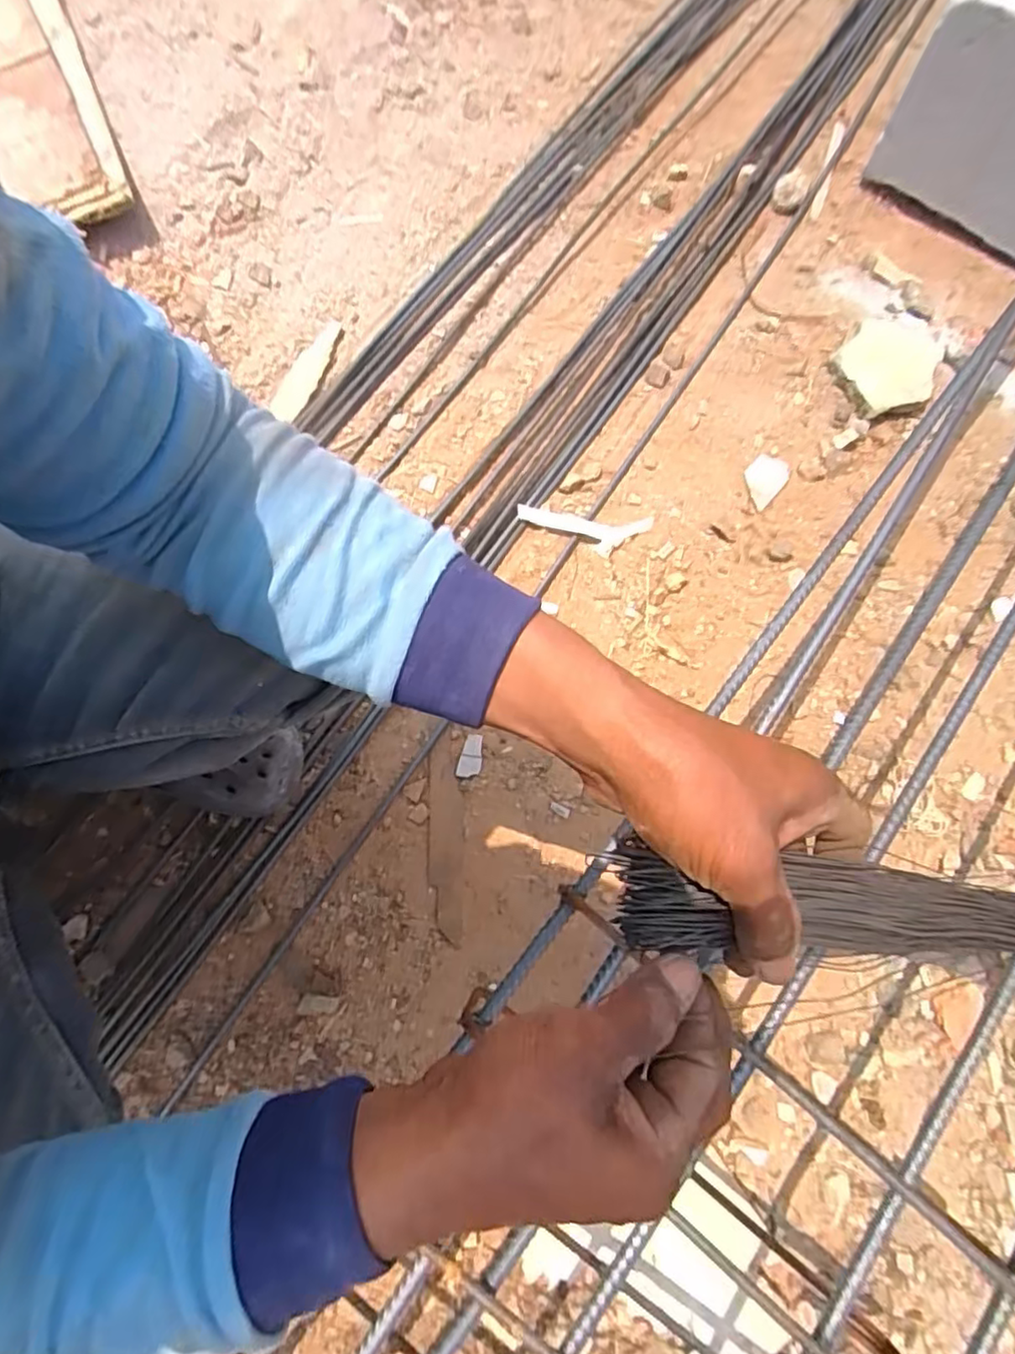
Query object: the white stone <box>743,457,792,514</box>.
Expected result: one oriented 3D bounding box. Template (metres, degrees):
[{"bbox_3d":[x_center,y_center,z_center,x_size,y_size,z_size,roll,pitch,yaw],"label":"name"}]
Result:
[{"bbox_3d":[0.285,-0.219,0.717,0.044,0.007,0.062,41,77,10],"label":"white stone"}]

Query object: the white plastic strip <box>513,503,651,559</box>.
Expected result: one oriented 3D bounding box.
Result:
[{"bbox_3d":[0.083,-0.156,0.699,0.146,0.011,0.050,4,74,0],"label":"white plastic strip"}]

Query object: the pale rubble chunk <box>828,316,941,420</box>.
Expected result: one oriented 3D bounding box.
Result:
[{"bbox_3d":[0.446,-0.365,0.750,0.154,0.021,0.108,-39,78,-12],"label":"pale rubble chunk"}]

